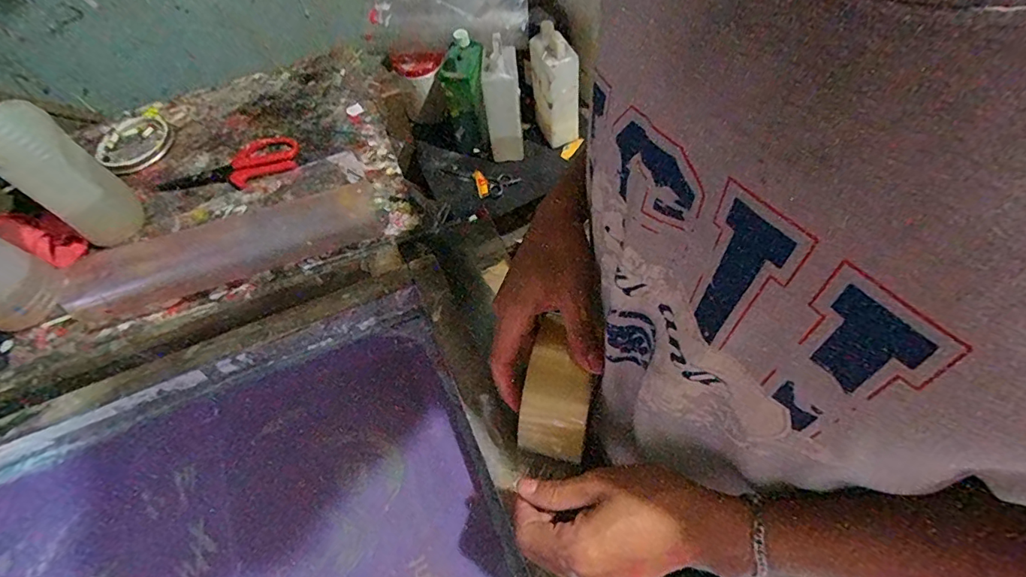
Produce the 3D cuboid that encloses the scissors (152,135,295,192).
[{"bbox_3d":[-0.367,-0.155,0.627,0.174,0.009,0.086,-23,61,-9],"label":"scissors"}]

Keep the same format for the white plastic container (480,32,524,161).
[{"bbox_3d":[-0.020,-0.345,0.898,0.065,0.193,0.094,-9,59,2],"label":"white plastic container"}]

